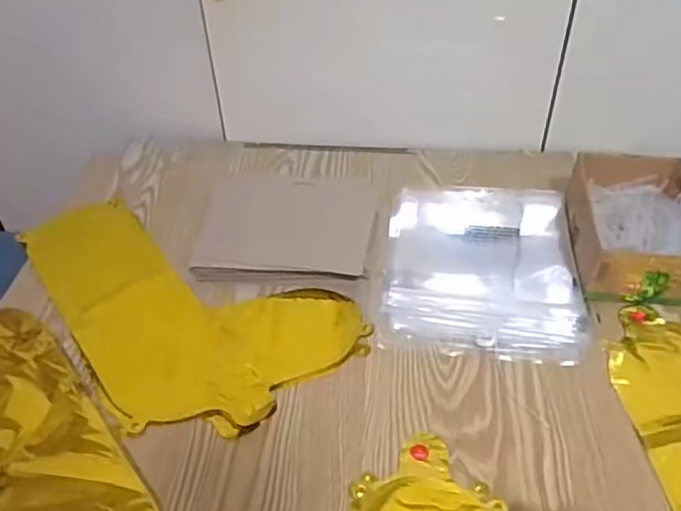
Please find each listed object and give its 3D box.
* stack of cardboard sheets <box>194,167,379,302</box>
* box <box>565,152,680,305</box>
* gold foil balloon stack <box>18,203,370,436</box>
[{"bbox_3d":[-0.062,-0.033,0.731,0.203,0.016,0.191,4,41,6],"label":"stack of cardboard sheets"},{"bbox_3d":[0.324,-0.040,0.681,0.132,0.070,0.206,3,41,5],"label":"box"},{"bbox_3d":[-0.172,0.034,0.657,0.233,0.020,0.368,-29,48,-28],"label":"gold foil balloon stack"}]

